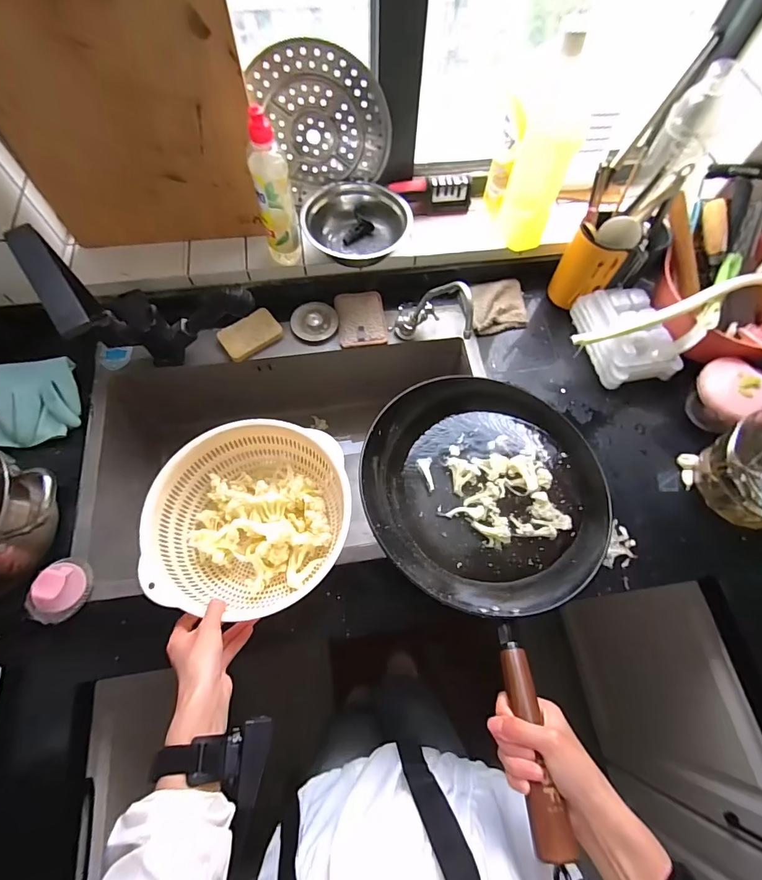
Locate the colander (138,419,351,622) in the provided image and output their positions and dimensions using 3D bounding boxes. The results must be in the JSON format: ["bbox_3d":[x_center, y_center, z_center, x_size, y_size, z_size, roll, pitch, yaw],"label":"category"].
[{"bbox_3d":[-0.175,0.106,0.596,0.252,0.107,0.251,-3,67,-4],"label":"colander"}]

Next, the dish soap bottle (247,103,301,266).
[{"bbox_3d":[-0.165,-0.376,0.663,0.053,0.227,0.047,-16,69,-9],"label":"dish soap bottle"}]

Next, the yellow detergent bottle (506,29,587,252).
[{"bbox_3d":[0.254,-0.430,0.667,0.086,0.283,0.061,19,67,5],"label":"yellow detergent bottle"}]

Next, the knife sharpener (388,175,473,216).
[{"bbox_3d":[0.098,-0.456,0.798,0.149,0.052,0.041,-5,67,-5],"label":"knife sharpener"}]

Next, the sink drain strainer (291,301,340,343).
[{"bbox_3d":[-0.124,-0.222,0.795,0.086,0.016,0.075,-1,67,-3],"label":"sink drain strainer"}]

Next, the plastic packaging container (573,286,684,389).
[{"bbox_3d":[0.435,-0.190,0.748,0.118,0.075,0.175,-11,68,-7],"label":"plastic packaging container"}]

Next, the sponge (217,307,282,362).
[{"bbox_3d":[-0.237,-0.192,0.772,0.106,0.019,0.068,-38,74,-17],"label":"sponge"}]

